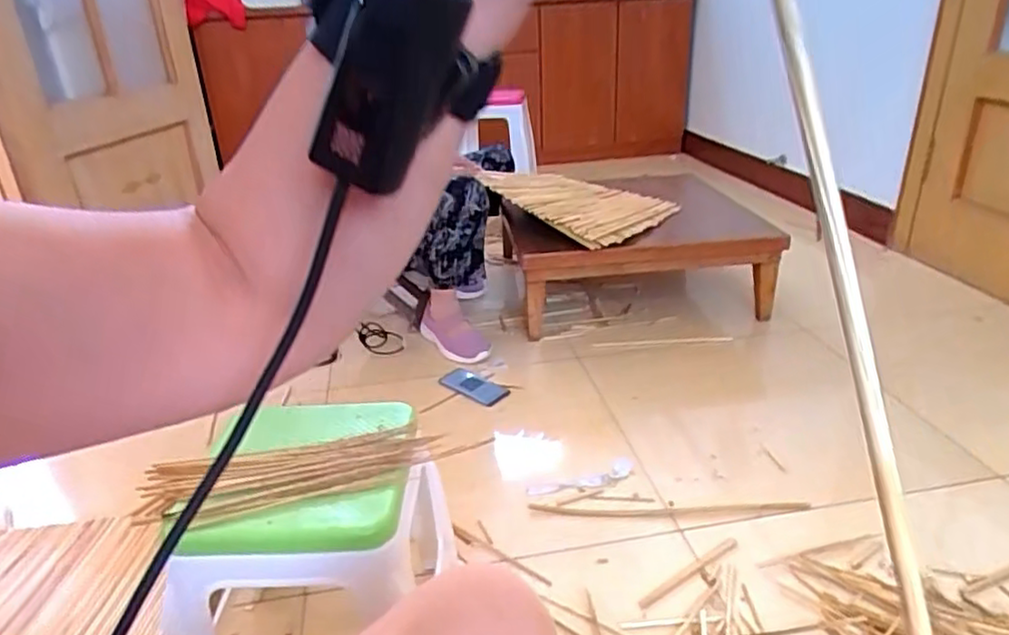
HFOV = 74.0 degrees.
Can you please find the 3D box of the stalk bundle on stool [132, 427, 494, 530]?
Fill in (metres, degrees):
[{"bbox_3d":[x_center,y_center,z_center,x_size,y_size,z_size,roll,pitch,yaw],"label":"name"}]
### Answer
[{"bbox_3d":[-0.197,0.171,0.753,0.336,0.022,0.103,-8,26,-10],"label":"stalk bundle on stool"}]

